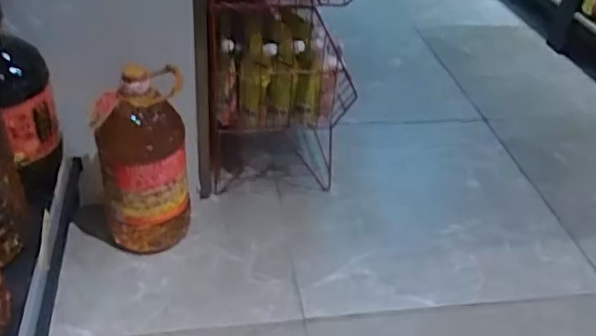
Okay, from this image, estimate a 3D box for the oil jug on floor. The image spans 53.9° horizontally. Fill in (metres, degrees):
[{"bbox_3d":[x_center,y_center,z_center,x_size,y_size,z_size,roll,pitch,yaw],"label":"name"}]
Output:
[{"bbox_3d":[-0.277,-0.007,1.057,0.153,0.346,0.132,-7,39,-16],"label":"oil jug on floor"}]

